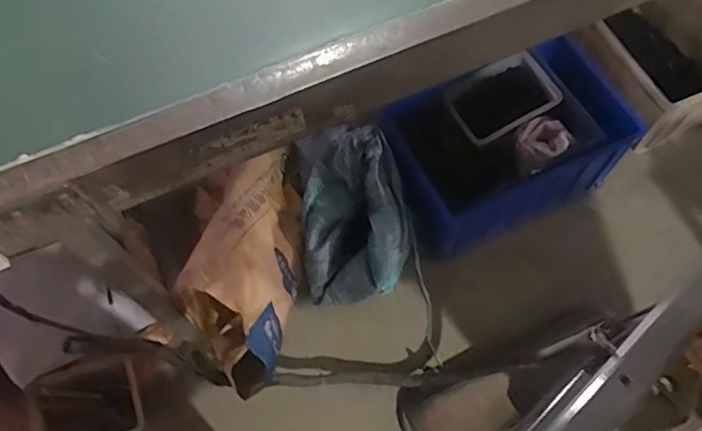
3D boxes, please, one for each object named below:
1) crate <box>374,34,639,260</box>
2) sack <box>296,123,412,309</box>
[{"bbox_3d":[0.355,-0.156,1.402,0.524,0.235,0.309,-24,66,-10],"label":"crate"},{"bbox_3d":[0.006,-0.008,1.362,0.236,0.210,0.430,-5,65,-1],"label":"sack"}]

